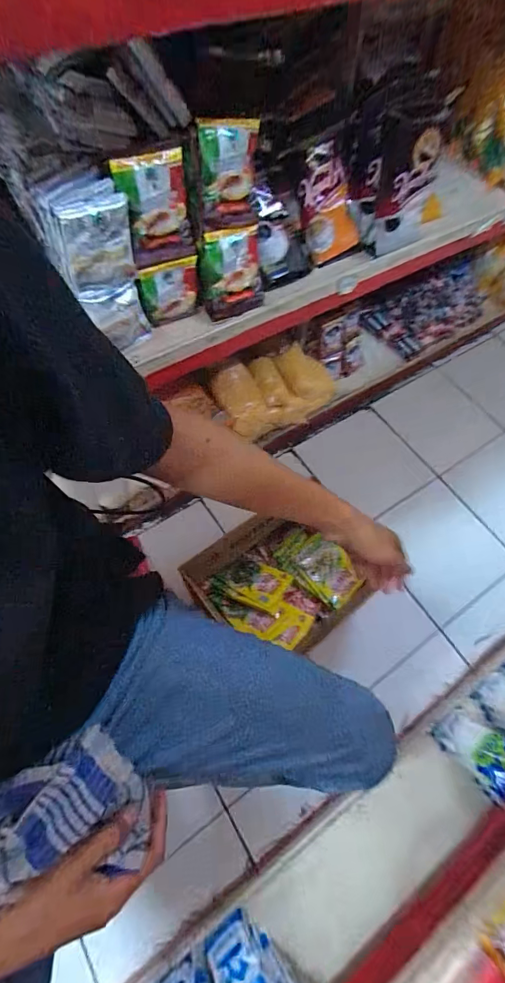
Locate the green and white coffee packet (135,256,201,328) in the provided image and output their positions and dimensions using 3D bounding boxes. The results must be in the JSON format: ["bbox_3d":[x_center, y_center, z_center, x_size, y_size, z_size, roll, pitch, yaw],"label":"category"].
[{"bbox_3d":[-0.124,-0.299,0.595,0.092,0.083,0.016,-24,68,-15],"label":"green and white coffee packet"}]

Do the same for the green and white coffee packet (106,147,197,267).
[{"bbox_3d":[-0.125,-0.366,0.515,0.087,0.112,0.033,-26,68,-15],"label":"green and white coffee packet"}]

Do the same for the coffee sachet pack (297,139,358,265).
[{"bbox_3d":[0.126,-0.490,0.676,0.094,0.156,0.018,-32,39,-8],"label":"coffee sachet pack"}]

